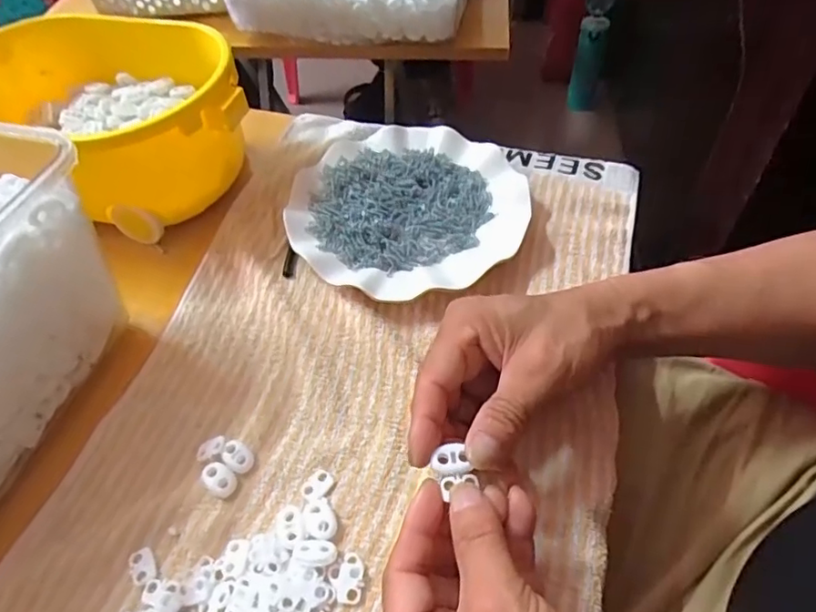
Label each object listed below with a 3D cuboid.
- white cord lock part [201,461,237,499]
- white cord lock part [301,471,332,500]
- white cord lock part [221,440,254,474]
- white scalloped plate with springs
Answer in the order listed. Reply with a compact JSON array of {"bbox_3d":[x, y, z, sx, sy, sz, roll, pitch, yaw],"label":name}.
[{"bbox_3d":[-0.109,0.100,0.327,0.022,0.007,0.015,30,59,24],"label":"white cord lock part"},{"bbox_3d":[-0.051,0.102,0.323,0.013,0.004,0.018,29,58,24],"label":"white cord lock part"},{"bbox_3d":[-0.100,0.089,0.335,0.021,0.006,0.013,32,60,26],"label":"white cord lock part"},{"bbox_3d":[-0.002,-0.081,0.451,0.178,0.026,0.167,-2,51,2],"label":"white scalloped plate with springs"}]

